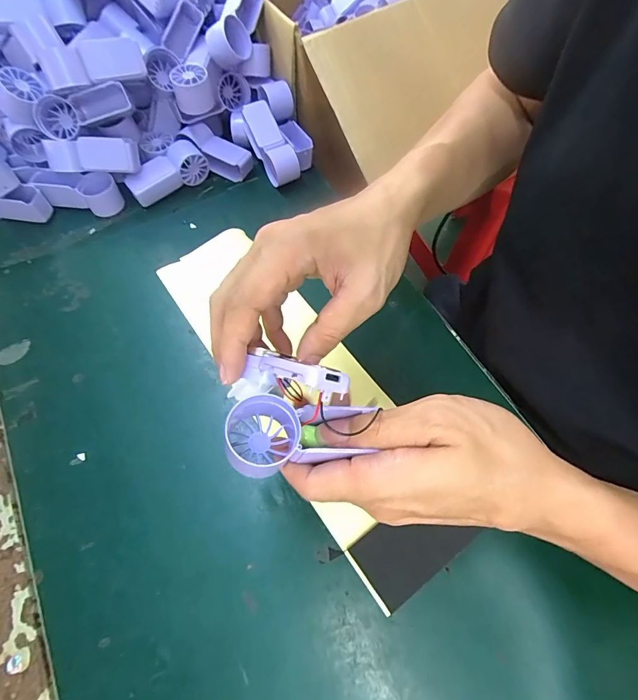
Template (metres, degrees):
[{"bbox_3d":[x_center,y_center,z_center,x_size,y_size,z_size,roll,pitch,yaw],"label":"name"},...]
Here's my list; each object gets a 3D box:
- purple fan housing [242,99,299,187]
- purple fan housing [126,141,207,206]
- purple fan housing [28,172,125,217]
[{"bbox_3d":[-0.059,-0.239,0.447,0.040,0.039,0.092,-30,98,-14],"label":"purple fan housing"},{"bbox_3d":[-0.178,-0.206,0.443,0.090,0.039,0.032,-32,68,-15],"label":"purple fan housing"},{"bbox_3d":[-0.270,-0.177,0.425,0.093,0.039,0.033,6,64,3],"label":"purple fan housing"}]

